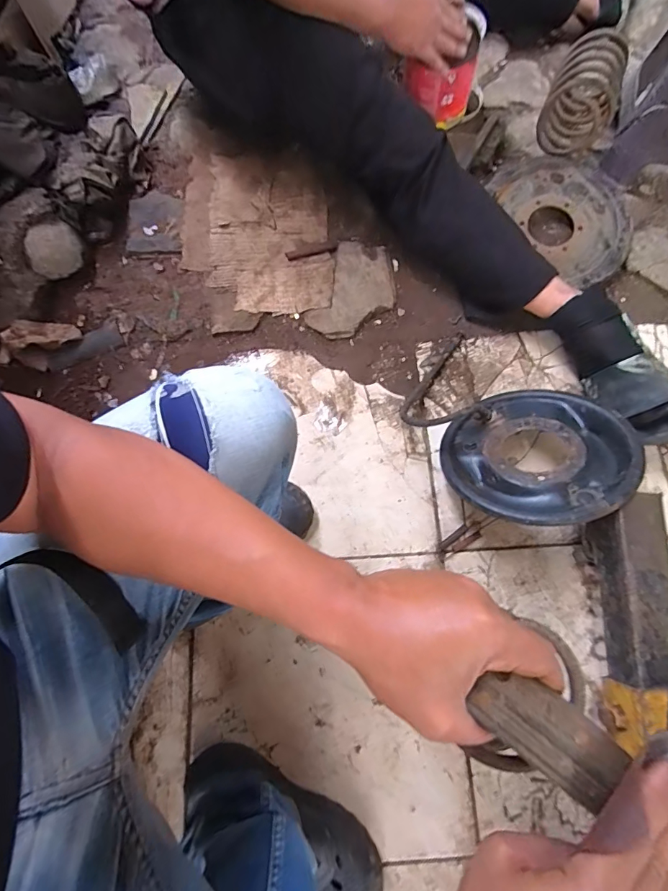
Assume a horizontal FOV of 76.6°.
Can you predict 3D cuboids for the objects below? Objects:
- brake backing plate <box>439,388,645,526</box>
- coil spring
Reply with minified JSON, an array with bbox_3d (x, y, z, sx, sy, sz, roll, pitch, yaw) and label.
[{"bbox_3d":[0.307,0.014,0.654,0.268,0.052,0.273,-5,45,18],"label":"brake backing plate"},{"bbox_3d":[0.528,-0.743,0.901,0.135,0.114,0.299,23,75,9],"label":"coil spring"}]

